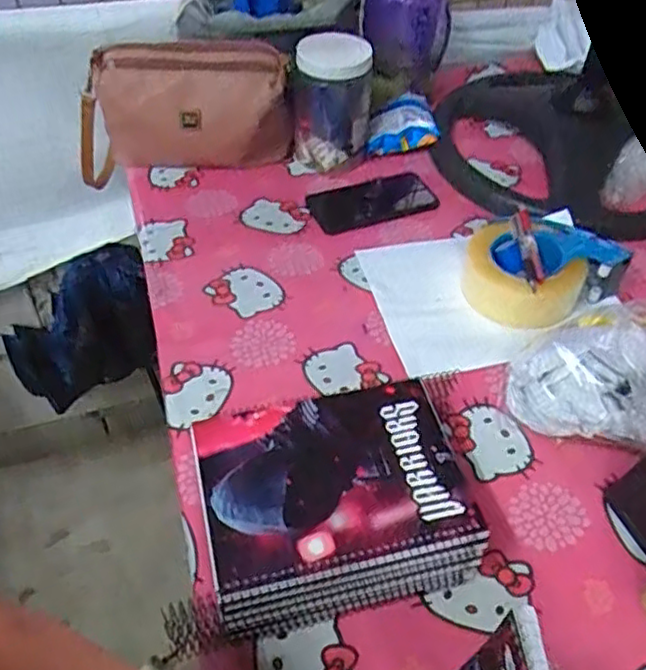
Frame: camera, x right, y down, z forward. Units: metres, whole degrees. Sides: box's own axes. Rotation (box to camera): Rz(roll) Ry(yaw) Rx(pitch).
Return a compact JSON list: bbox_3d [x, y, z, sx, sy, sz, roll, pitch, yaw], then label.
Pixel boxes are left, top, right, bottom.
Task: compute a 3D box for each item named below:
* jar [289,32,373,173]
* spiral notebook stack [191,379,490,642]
[{"bbox_3d":[0.010,-0.328,0.914,0.108,0.154,0.117,2,46,1],"label":"jar"},{"bbox_3d":[0.009,0.135,0.542,0.199,0.075,0.156,-10,47,-11],"label":"spiral notebook stack"}]

